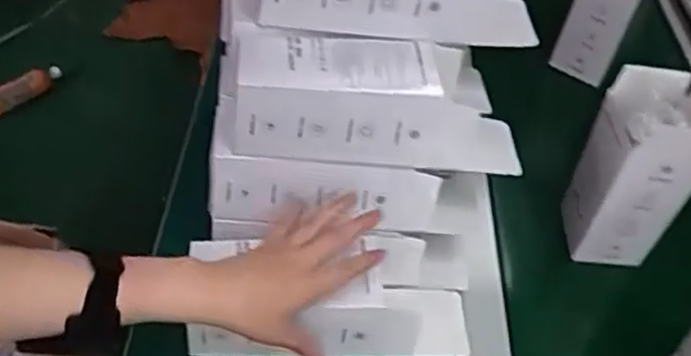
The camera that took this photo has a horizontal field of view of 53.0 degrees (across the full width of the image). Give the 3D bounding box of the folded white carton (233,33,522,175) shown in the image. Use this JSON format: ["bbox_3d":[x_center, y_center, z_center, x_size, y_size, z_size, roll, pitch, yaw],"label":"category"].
[{"bbox_3d":[0.029,-0.064,0.588,0.241,0.081,0.091,1,47,-4],"label":"folded white carton"}]

